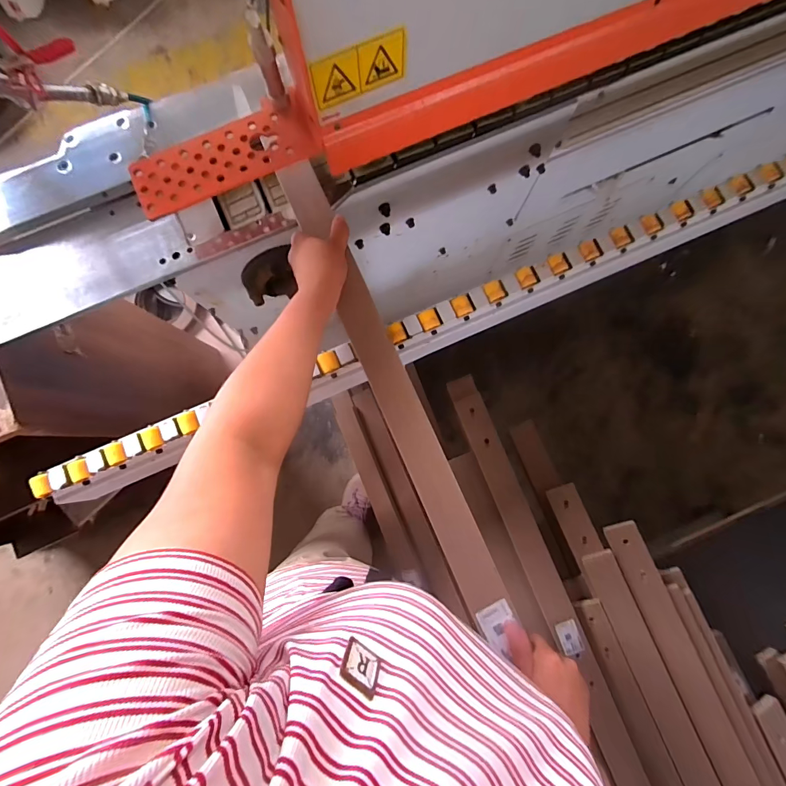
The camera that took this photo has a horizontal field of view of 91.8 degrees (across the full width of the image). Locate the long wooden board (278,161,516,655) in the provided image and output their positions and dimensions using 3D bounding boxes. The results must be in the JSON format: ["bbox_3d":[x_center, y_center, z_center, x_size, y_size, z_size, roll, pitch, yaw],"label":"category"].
[{"bbox_3d":[-0.008,-0.011,0.484,0.058,0.017,0.636,-23,84,-3],"label":"long wooden board"}]

